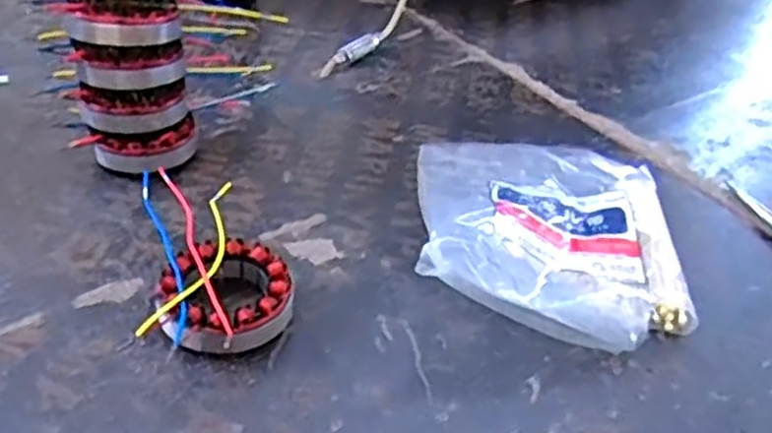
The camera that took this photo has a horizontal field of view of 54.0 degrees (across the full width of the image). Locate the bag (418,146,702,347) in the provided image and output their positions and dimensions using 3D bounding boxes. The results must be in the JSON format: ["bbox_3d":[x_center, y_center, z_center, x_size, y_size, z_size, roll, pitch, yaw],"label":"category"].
[{"bbox_3d":[0.129,-0.004,0.593,0.203,0.057,0.251,7,37,0],"label":"bag"}]

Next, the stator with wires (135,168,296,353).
[{"bbox_3d":[-0.121,0.027,0.535,0.098,0.036,0.181,-3,38,-13],"label":"stator with wires"}]

